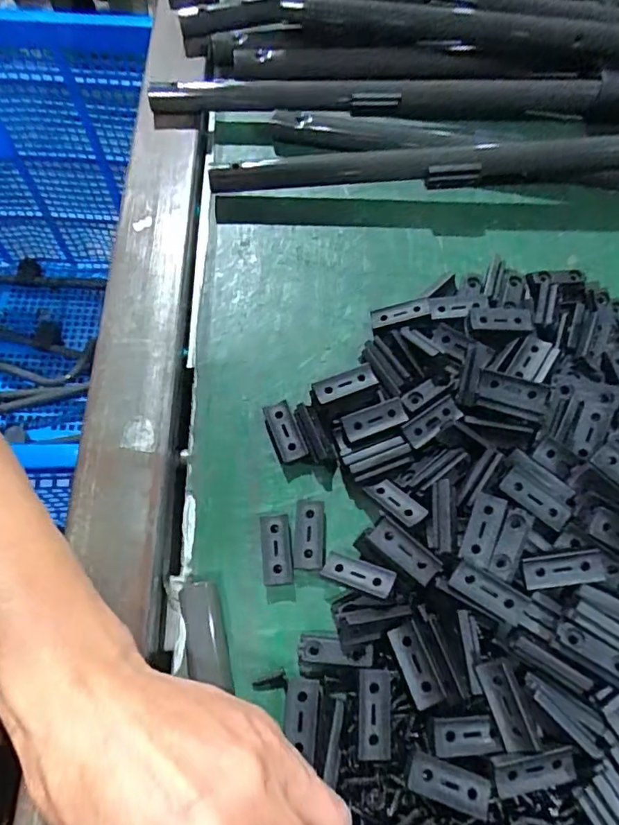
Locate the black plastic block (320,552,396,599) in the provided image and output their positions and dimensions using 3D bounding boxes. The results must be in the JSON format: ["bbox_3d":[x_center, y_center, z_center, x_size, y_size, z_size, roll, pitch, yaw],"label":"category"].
[{"bbox_3d":[0.024,0.079,0.264,0.034,0.004,0.013,12,65,25],"label":"black plastic block"}]

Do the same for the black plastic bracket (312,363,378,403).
[{"bbox_3d":[0.020,-0.016,0.302,0.034,0.004,0.013,-21,68,-11],"label":"black plastic bracket"}]

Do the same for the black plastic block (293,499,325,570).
[{"bbox_3d":[0.000,0.063,0.280,0.015,0.009,0.034,3,66,0],"label":"black plastic block"}]

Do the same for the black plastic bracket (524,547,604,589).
[{"bbox_3d":[0.118,0.073,0.253,0.036,0.008,0.014,-6,66,-4],"label":"black plastic bracket"}]

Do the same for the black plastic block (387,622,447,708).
[{"bbox_3d":[0.048,0.113,0.244,0.014,0.006,0.034,-16,52,-9],"label":"black plastic block"}]

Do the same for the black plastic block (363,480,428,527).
[{"bbox_3d":[0.044,0.045,0.277,0.013,0.004,0.032,-41,48,-17],"label":"black plastic block"}]

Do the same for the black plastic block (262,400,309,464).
[{"bbox_3d":[-0.014,0.012,0.302,0.015,0.008,0.034,-19,68,-10],"label":"black plastic block"}]

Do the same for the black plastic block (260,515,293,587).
[{"bbox_3d":[-0.017,0.070,0.278,0.015,0.007,0.034,-4,66,-4],"label":"black plastic block"}]

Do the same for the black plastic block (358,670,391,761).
[{"bbox_3d":[0.028,0.131,0.238,0.014,0.006,0.034,3,66,0],"label":"black plastic block"}]

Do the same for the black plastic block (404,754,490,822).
[{"bbox_3d":[0.057,0.153,0.224,0.034,0.009,0.014,19,67,7],"label":"black plastic block"}]

